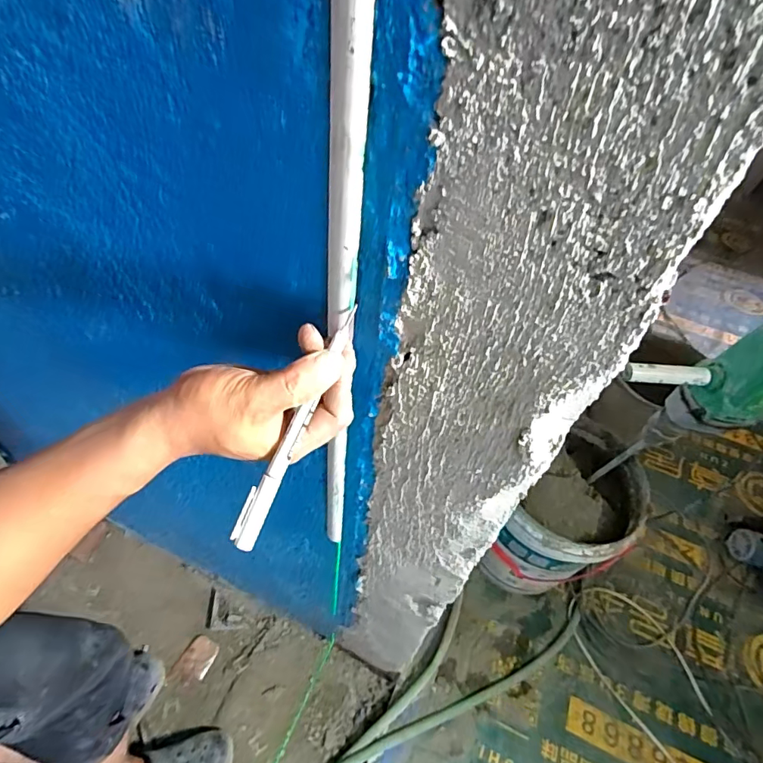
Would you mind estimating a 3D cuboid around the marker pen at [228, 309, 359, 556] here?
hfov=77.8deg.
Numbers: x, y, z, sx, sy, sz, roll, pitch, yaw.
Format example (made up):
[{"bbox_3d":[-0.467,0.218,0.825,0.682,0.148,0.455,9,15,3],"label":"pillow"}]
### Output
[{"bbox_3d":[-0.054,0.028,0.305,0.015,0.014,0.165,22,82,21],"label":"marker pen"}]

